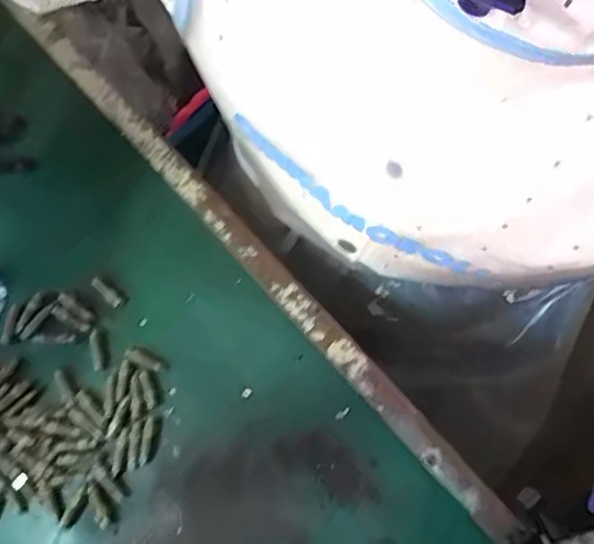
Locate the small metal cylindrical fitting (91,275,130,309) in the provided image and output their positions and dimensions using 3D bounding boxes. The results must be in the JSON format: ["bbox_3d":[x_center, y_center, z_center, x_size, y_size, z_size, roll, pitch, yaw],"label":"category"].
[{"bbox_3d":[-0.131,0.014,0.388,0.028,0.007,0.011,41,75,0],"label":"small metal cylindrical fitting"}]

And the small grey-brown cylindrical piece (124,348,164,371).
[{"bbox_3d":[-0.103,0.058,0.376,0.026,0.006,0.009,22,74,7],"label":"small grey-brown cylindrical piece"}]

